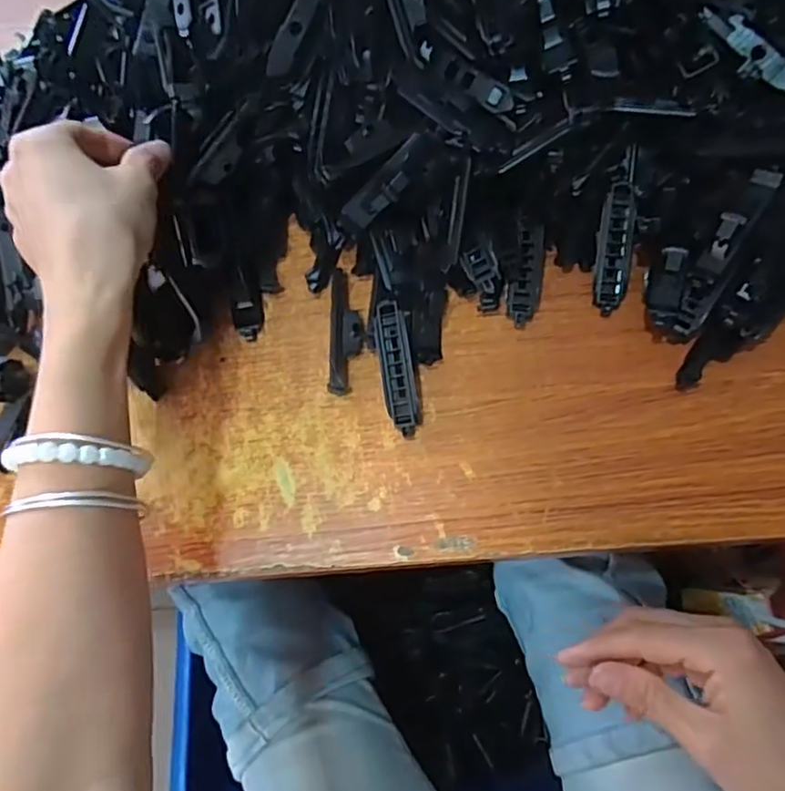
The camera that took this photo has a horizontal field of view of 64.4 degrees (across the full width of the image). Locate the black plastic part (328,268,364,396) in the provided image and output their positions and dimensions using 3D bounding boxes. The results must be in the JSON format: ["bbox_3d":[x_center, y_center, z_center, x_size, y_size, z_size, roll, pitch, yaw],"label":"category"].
[{"bbox_3d":[-0.028,-0.042,0.387,0.019,0.017,0.084,-1,72,2],"label":"black plastic part"}]

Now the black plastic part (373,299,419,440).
[{"bbox_3d":[0.003,-0.016,0.367,0.019,0.008,0.079,-9,87,0],"label":"black plastic part"}]

